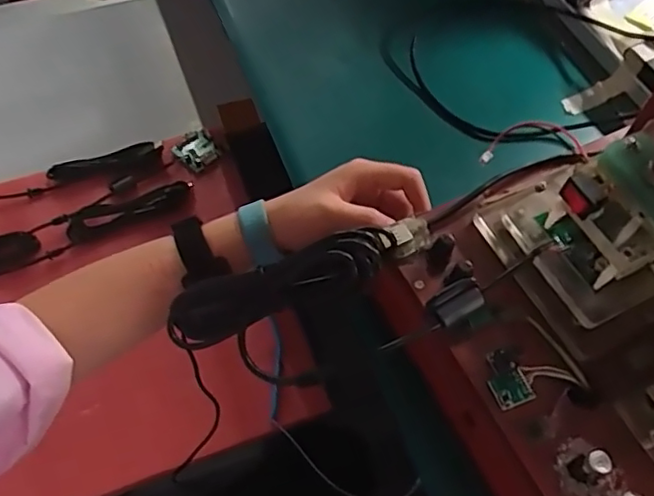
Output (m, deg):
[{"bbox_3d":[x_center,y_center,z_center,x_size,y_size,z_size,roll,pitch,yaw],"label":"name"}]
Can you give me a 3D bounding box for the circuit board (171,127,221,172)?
[{"bbox_3d":[-0.176,-0.134,0.813,0.054,0.009,0.055,41,71,5],"label":"circuit board"}]

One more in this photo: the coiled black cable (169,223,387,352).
[{"bbox_3d":[-0.034,0.026,0.378,0.149,0.031,0.033,-22,59,13],"label":"coiled black cable"}]

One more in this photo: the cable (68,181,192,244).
[{"bbox_3d":[-0.247,-0.049,0.750,0.157,0.019,0.032,-22,62,-14],"label":"cable"}]

